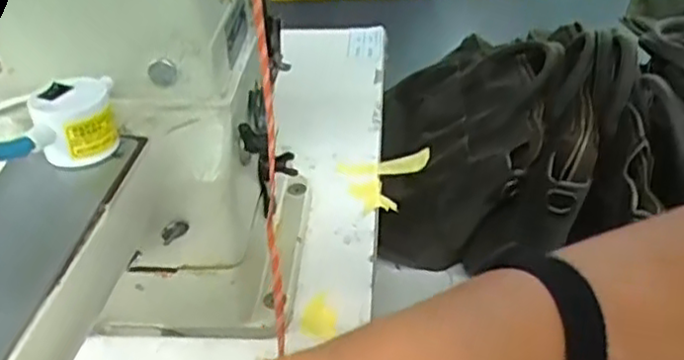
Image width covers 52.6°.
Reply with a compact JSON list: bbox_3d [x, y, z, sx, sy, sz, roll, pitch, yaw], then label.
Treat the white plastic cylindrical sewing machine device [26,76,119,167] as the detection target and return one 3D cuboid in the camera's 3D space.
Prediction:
[{"bbox_3d":[-0.128,-0.027,0.334,0.038,0.036,0.030,-11,37,-9],"label":"white plastic cylindrical sewing machine device"}]

